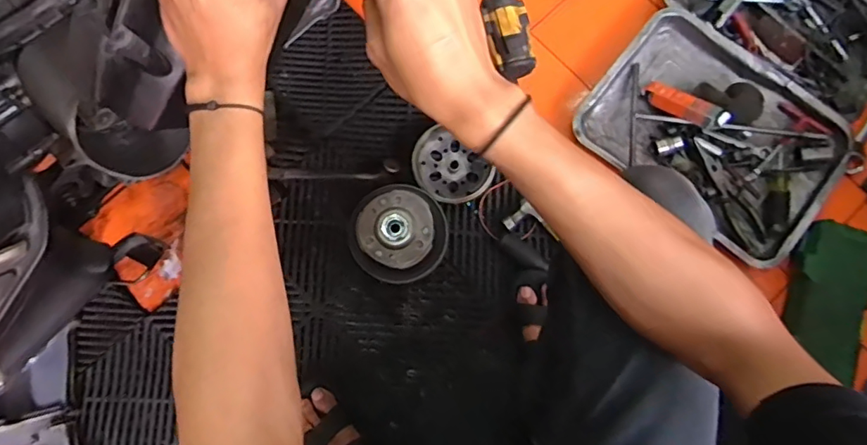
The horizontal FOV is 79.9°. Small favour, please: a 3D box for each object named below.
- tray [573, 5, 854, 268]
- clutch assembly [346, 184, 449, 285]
[{"bbox_3d":[0.458,-0.146,0.853,0.389,0.055,0.297,39,82,7],"label":"tray"},{"bbox_3d":[-0.055,0.020,0.818,0.153,0.095,0.143,0,79,0],"label":"clutch assembly"}]

